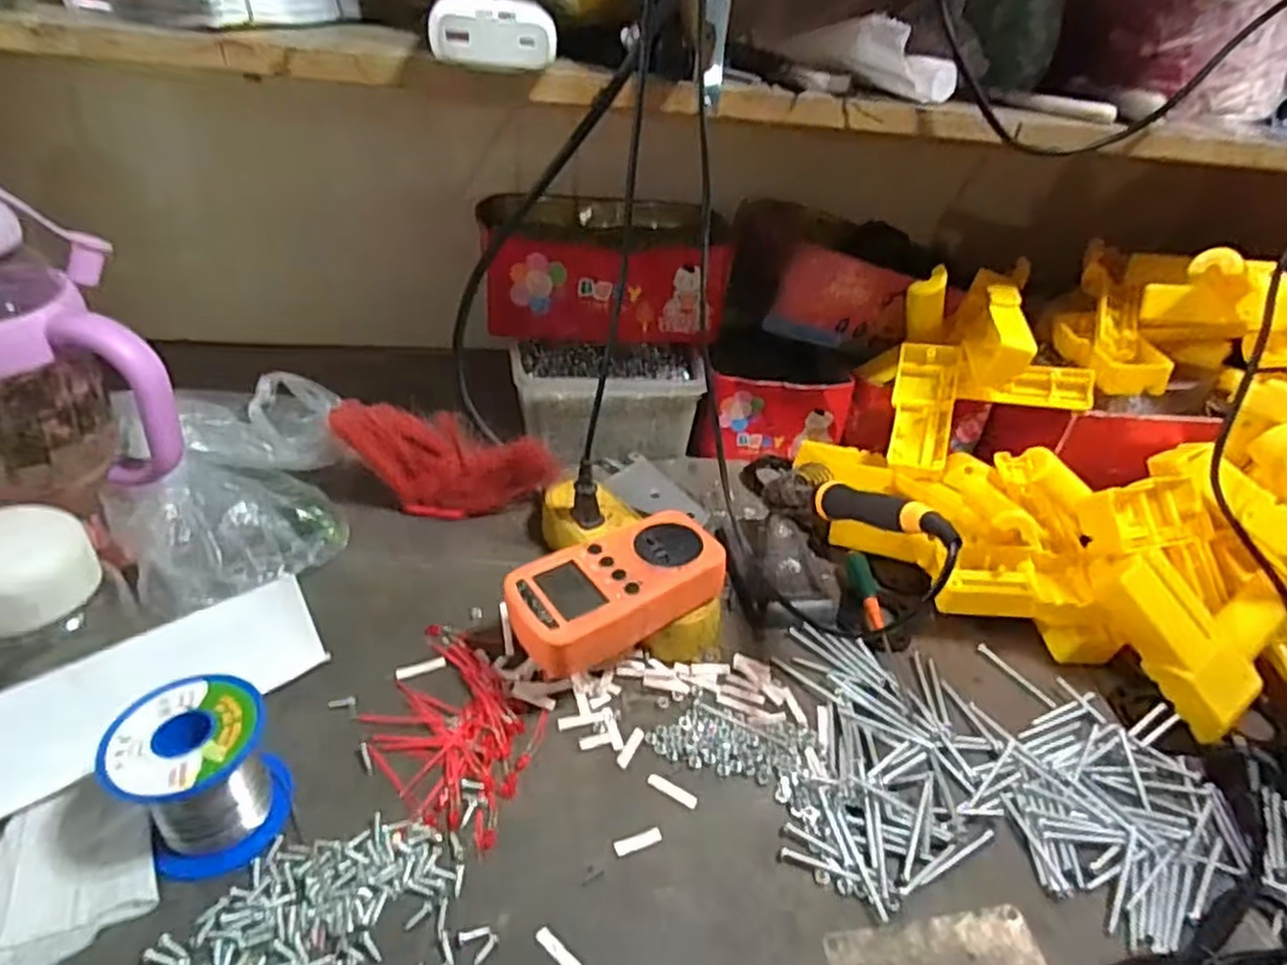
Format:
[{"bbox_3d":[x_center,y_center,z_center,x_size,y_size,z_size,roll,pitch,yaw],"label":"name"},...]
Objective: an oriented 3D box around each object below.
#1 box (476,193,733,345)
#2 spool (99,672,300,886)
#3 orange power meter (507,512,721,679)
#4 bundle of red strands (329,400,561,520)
[{"bbox_3d":[-0.030,-0.200,0.678,0.215,0.107,0.141,2,37,-7],"label":"box"},{"bbox_3d":[-0.203,0.132,0.341,0.062,0.058,0.066,5,36,-3],"label":"spool"},{"bbox_3d":[-0.016,0.059,0.434,0.126,0.030,0.069,-17,43,-29],"label":"orange power meter"},{"bbox_3d":[-0.147,-0.017,0.562,0.154,0.071,0.053,7,36,-1],"label":"bundle of red strands"}]

